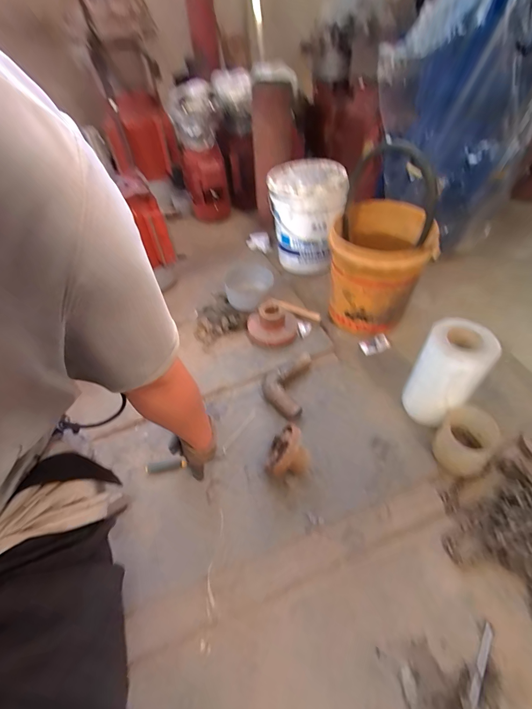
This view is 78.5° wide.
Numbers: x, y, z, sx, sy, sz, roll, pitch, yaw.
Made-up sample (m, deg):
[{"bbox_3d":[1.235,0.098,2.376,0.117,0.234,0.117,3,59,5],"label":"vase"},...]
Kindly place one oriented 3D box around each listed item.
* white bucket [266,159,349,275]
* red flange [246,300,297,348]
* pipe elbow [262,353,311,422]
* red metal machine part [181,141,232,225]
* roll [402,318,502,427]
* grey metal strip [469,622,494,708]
[{"bbox_3d":[0.161,-0.535,1.279,0.284,0.320,0.262,-2,48,2],"label":"white bucket"},{"bbox_3d":[0.018,-0.101,1.050,0.162,0.092,0.155,1,48,3],"label":"red flange"},{"bbox_3d":[0.055,0.077,0.921,0.115,0.057,0.220,8,48,10],"label":"pipe elbow"},{"bbox_3d":[-0.291,-0.832,1.586,0.198,0.291,0.155,-11,48,-6],"label":"red metal machine part"},{"bbox_3d":[0.430,0.051,0.794,0.126,0.260,0.121,-1,48,1],"label":"roll"},{"bbox_3d":[0.365,0.528,0.553,0.015,0.005,0.128,27,54,24],"label":"grey metal strip"}]

